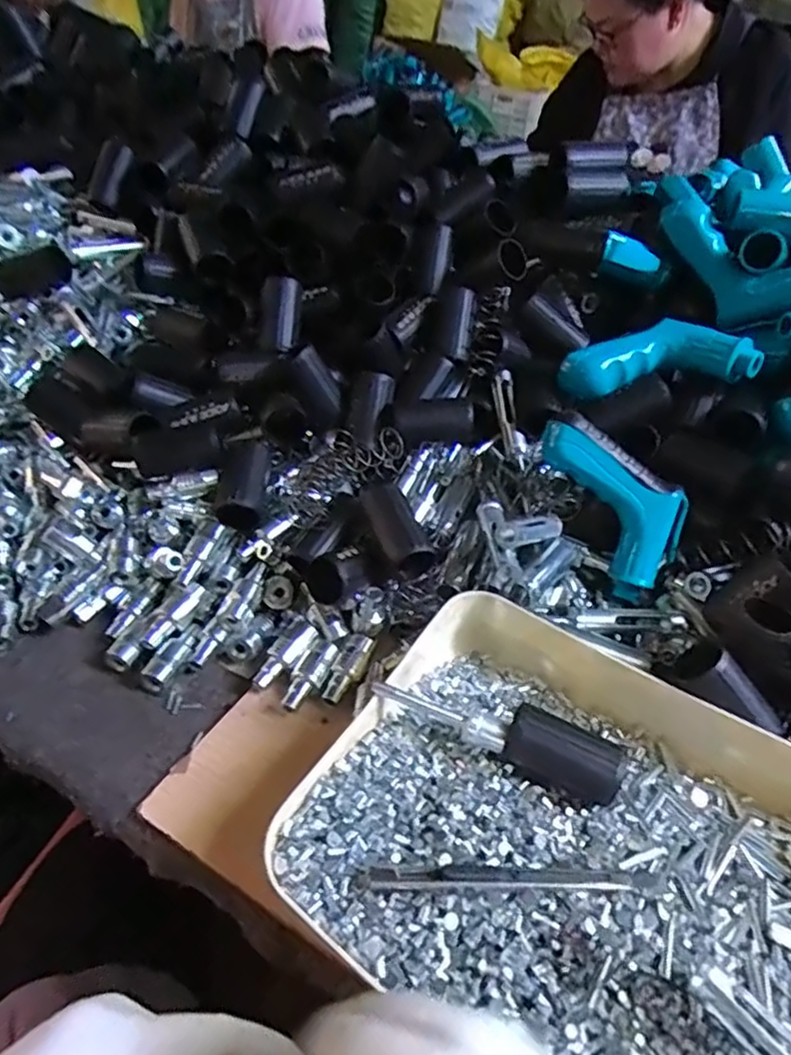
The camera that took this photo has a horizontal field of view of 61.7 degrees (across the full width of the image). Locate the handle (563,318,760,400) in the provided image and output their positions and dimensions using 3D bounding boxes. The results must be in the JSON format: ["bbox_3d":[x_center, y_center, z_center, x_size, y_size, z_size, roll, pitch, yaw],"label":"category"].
[{"bbox_3d":[0.200,-0.131,0.509,0.137,0.033,0.046,-5,40,14],"label":"handle"}]

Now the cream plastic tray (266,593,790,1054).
[{"bbox_3d":[0.125,0.171,0.328,0.326,0.046,0.245,27,47,23],"label":"cream plastic tray"}]

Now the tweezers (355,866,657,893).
[{"bbox_3d":[0.056,0.164,0.312,0.145,0.004,0.011,1,42,-4],"label":"tweezers"}]

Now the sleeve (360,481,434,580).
[{"bbox_3d":[-0.001,0.000,0.432,0.026,0.029,0.066,-24,77,-28],"label":"sleeve"}]

